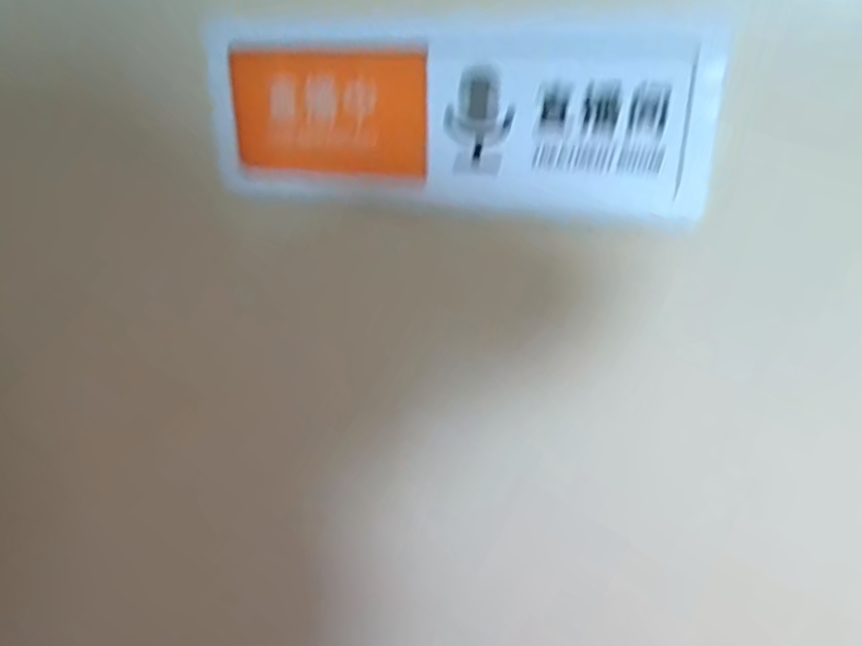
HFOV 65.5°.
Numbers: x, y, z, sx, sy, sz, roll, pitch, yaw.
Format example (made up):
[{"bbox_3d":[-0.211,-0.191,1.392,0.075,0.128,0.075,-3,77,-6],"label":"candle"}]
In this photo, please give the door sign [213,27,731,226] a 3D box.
[{"bbox_3d":[0.008,-0.078,0.260,0.189,0.063,0.021,7,23,13],"label":"door sign"}]

